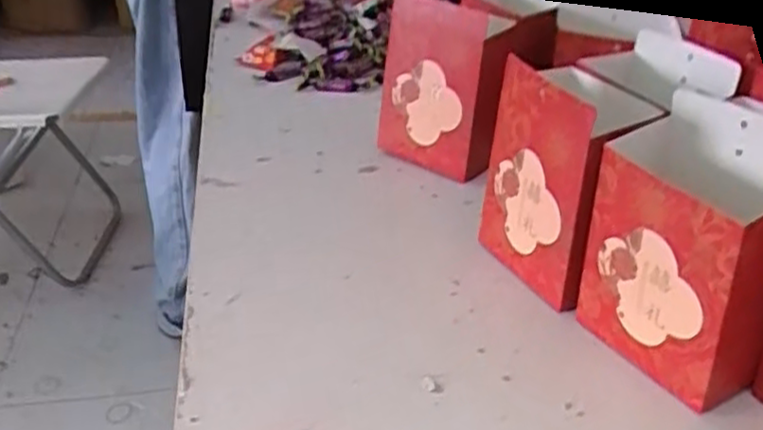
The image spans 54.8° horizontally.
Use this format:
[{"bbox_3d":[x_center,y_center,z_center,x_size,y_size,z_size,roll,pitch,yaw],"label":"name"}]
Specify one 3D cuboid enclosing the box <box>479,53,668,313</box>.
[{"bbox_3d":[0.131,-0.022,0.500,0.078,0.149,0.109,-13,33,-22],"label":"box"}]

